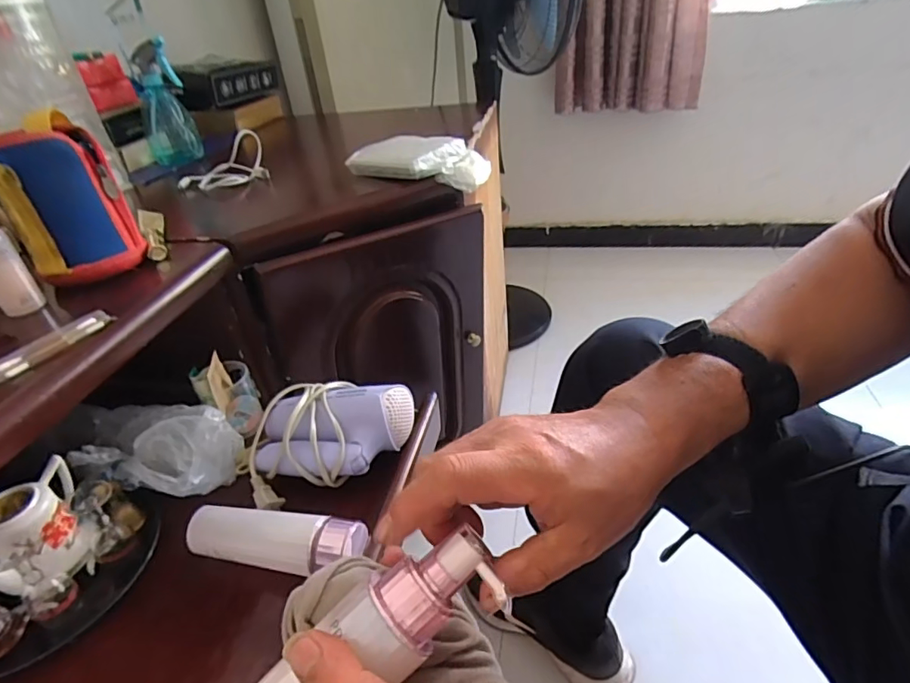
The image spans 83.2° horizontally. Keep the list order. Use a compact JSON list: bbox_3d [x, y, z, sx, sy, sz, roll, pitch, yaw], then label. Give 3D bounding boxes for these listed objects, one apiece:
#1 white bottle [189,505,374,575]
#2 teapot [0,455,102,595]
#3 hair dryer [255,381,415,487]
[{"bbox_3d":[-0.163,0.175,0.462,0.174,0.036,0.044,4,36,15],"label":"white bottle"},{"bbox_3d":[-0.379,0.176,0.473,0.074,0.080,0.120,-16,36,-14],"label":"teapot"},{"bbox_3d":[-0.133,0.090,0.550,0.165,0.058,0.110,1,35,11],"label":"hair dryer"}]

